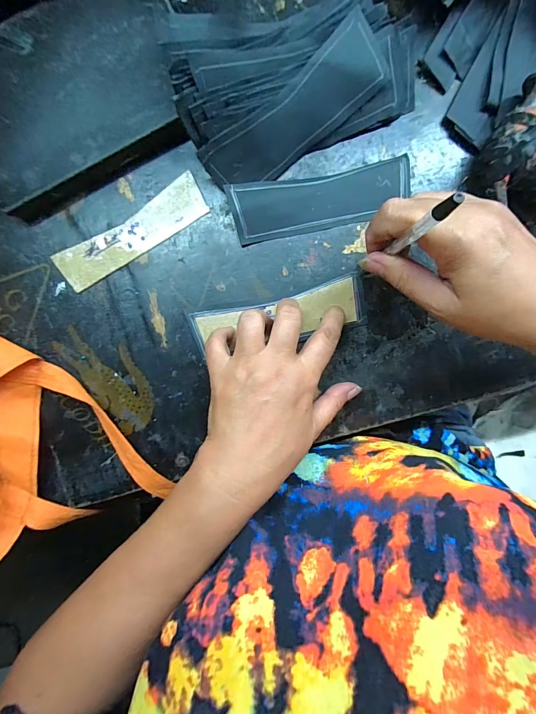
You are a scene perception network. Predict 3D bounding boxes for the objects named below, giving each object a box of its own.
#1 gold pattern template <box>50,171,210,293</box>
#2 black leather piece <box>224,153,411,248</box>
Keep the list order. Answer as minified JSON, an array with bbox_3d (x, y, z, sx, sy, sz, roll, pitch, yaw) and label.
[{"bbox_3d":[-0.119,-0.107,0.306,0.139,0.004,0.037,-30,92,3],"label":"gold pattern template"},{"bbox_3d":[0.045,-0.133,0.297,0.149,0.009,0.047,-11,93,2],"label":"black leather piece"}]

